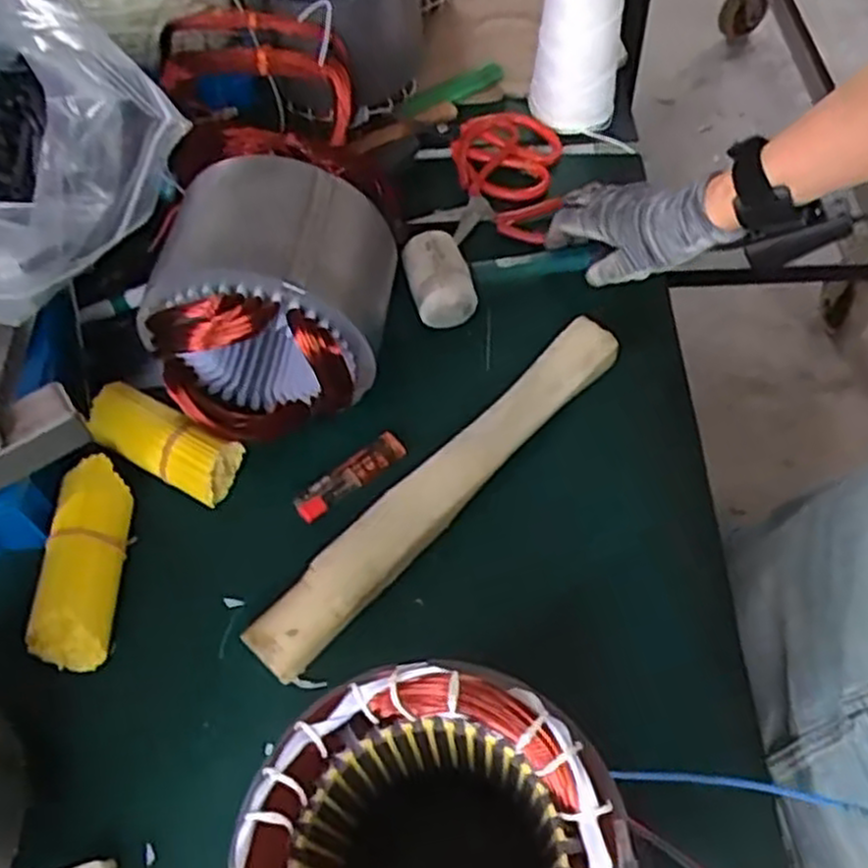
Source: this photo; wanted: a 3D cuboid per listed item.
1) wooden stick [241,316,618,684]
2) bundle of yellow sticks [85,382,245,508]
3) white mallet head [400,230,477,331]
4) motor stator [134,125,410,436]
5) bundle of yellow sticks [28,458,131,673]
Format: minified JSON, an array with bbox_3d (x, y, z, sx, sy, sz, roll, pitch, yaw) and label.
[{"bbox_3d":[0.010,0.031,0.536,0.042,0.026,0.330,38,67,23],"label":"wooden stick"},{"bbox_3d":[-0.190,0.006,0.552,0.109,0.038,0.046,25,63,18],"label":"bundle of yellow sticks"},{"bbox_3d":[0.003,-0.120,0.619,0.047,0.051,0.069,-16,58,-7],"label":"white mallet head"},{"bbox_3d":[-0.108,-0.086,0.534,0.142,0.156,0.144,3,58,5],"label":"motor stator"},{"bbox_3d":[-0.225,0.081,0.509,0.042,0.040,0.131,-2,58,2],"label":"bundle of yellow sticks"}]

